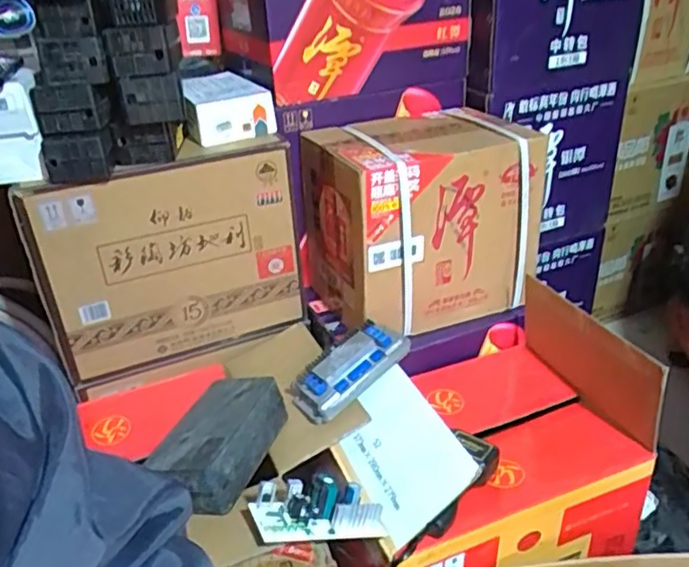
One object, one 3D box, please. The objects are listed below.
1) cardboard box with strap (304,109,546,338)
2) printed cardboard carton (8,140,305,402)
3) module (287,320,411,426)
[{"bbox_3d":[0.122,-0.104,1.016,0.324,0.280,0.213,-15,31,-19],"label":"cardboard box with strap"},{"bbox_3d":[-0.253,-0.026,0.943,0.374,0.319,0.071,-17,32,-23],"label":"printed cardboard carton"},{"bbox_3d":[0.004,0.118,0.884,0.178,0.041,0.093,-37,37,-8],"label":"module"}]

